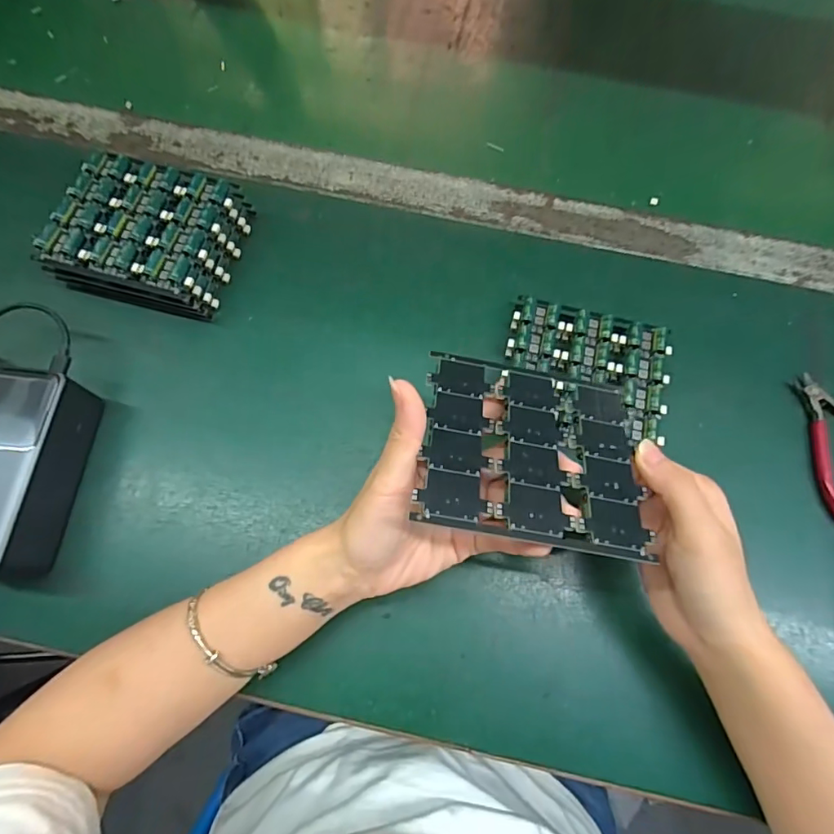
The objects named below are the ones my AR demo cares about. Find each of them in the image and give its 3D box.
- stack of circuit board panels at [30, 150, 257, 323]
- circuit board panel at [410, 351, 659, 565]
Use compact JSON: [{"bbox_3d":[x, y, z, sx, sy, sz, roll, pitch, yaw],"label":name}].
[{"bbox_3d":[-0.214,-0.142,0.396,0.123,0.048,0.114,13,70,3],"label":"stack of circuit board panels"},{"bbox_3d":[0.063,0.016,0.268,0.114,0.004,0.108,10,54,-4],"label":"circuit board panel"}]

